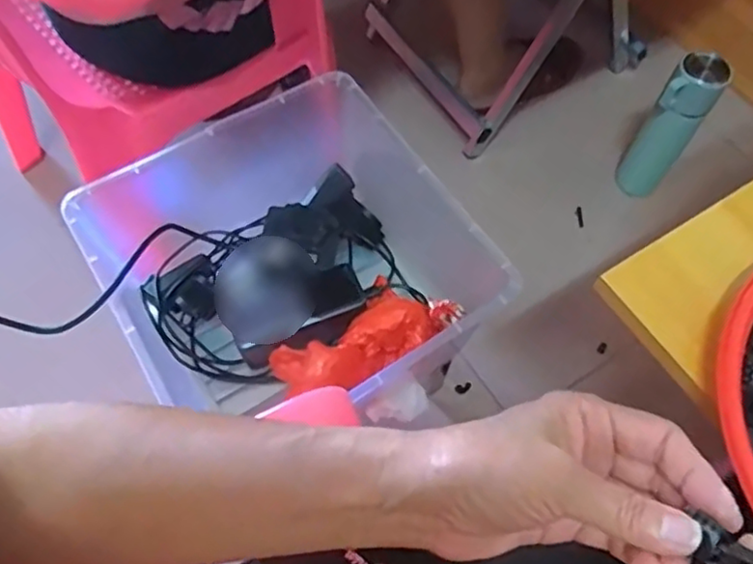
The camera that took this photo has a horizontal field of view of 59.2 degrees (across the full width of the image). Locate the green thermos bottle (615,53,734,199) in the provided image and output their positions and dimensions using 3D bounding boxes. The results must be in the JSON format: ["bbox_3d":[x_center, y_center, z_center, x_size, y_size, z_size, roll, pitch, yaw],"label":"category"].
[{"bbox_3d":[0.408,-0.210,0.927,0.070,0.222,0.077,34,67,15],"label":"green thermos bottle"}]

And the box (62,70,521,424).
[{"bbox_3d":[-0.079,-0.002,0.641,0.304,0.166,0.311,-30,67,-16],"label":"box"}]

